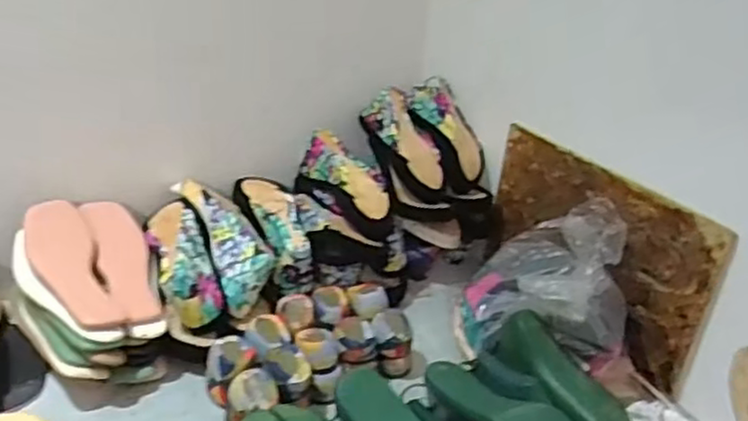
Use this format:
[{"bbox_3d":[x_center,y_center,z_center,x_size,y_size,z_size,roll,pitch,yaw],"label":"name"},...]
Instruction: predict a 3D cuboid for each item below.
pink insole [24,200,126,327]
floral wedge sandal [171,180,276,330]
[{"bbox_3d":[-0.381,0.067,0.876,0.087,0.048,0.231,-1,46,-42],"label":"pink insole"},{"bbox_3d":[-0.206,0.044,0.988,0.084,0.071,0.248,-14,63,-32],"label":"floral wedge sandal"}]

